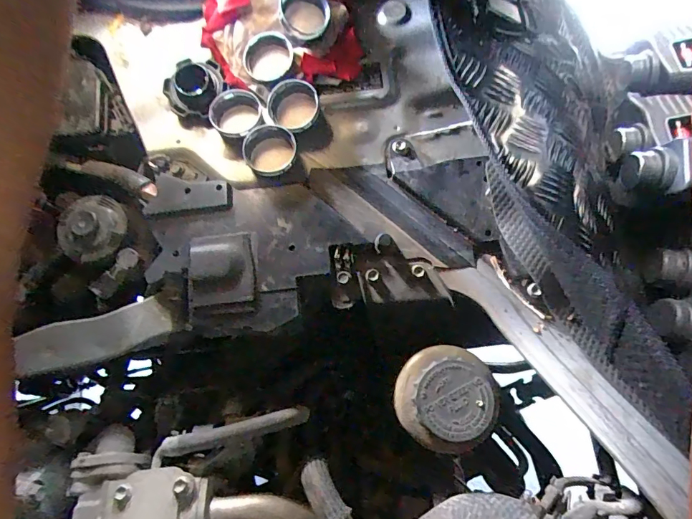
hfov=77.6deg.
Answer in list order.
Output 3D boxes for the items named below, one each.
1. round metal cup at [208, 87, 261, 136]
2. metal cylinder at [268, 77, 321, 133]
[{"bbox_3d":[-0.109,-0.148,0.435,0.044,0.026,0.051,15,75,6],"label":"round metal cup"},{"bbox_3d":[-0.051,-0.154,0.431,0.053,0.018,0.048,38,79,11],"label":"metal cylinder"}]

